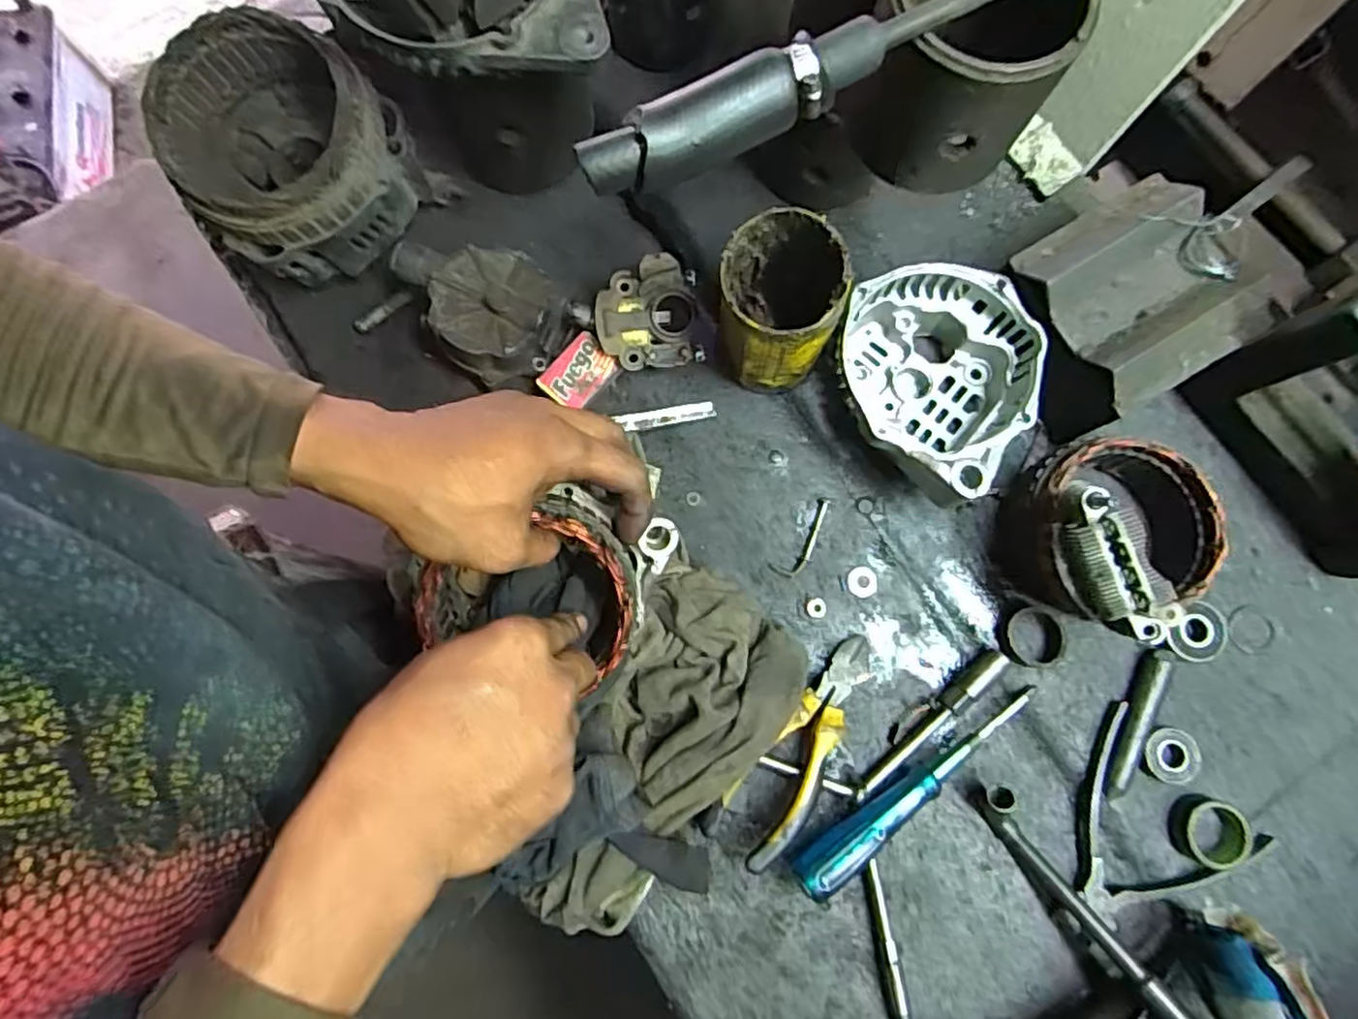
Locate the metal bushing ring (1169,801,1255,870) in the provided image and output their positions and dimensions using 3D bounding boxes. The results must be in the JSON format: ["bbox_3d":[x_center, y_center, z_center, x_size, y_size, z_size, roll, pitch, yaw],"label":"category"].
[{"bbox_3d":[0.333,0.203,0.431,0.042,0.018,0.041,0,79,-1],"label":"metal bushing ring"}]

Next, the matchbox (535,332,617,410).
[{"bbox_3d":[-0.071,-0.096,0.485,0.037,0.011,0.049,42,81,6],"label":"matchbox"}]

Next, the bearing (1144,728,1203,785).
[{"bbox_3d":[0.316,0.159,0.444,0.033,0.013,0.033,0,79,-1],"label":"bearing"}]

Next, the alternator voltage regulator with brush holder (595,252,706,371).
[{"bbox_3d":[-0.022,-0.135,0.486,0.070,0.038,0.070,-8,80,-3],"label":"alternator voltage regulator with brush holder"}]

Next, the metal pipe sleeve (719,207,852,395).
[{"bbox_3d":[0.060,-0.129,0.445,0.072,0.119,0.083,-7,79,-2],"label":"metal pipe sleeve"}]

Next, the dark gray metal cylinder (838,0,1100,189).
[{"bbox_3d":[0.129,-0.210,0.320,0.085,0.087,0.087,24,80,3],"label":"dark gray metal cylinder"}]

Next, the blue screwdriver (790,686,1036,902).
[{"bbox_3d":[0.149,0.174,0.429,0.182,0.026,0.025,-32,81,-12],"label":"blue screwdriver"}]

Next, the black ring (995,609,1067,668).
[{"bbox_3d":[0.236,0.085,0.454,0.042,0.017,0.039,0,79,-1],"label":"black ring"}]

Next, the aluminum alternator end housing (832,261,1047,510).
[{"bbox_3d":[0.167,-0.076,0.453,0.119,0.082,0.149,1,79,-1],"label":"aluminum alternator end housing"}]

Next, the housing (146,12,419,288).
[{"bbox_3d":[-0.256,-0.234,0.457,0.129,0.101,0.124,0,79,-1],"label":"housing"}]

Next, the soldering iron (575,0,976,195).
[{"bbox_3d":[0.084,-0.188,0.270,0.262,0.031,0.025,-26,81,-6],"label":"soldering iron"}]

